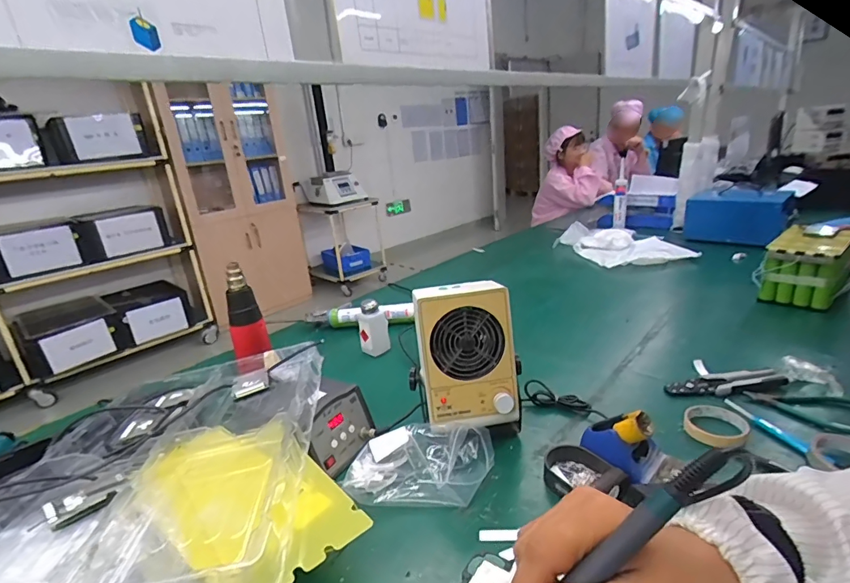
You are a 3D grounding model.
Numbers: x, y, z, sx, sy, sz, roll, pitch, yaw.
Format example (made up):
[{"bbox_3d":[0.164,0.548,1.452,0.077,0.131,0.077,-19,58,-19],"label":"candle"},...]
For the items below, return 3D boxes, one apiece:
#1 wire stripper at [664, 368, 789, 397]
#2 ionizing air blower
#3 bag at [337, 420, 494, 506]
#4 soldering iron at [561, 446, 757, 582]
[{"bbox_3d":[0.535,0.162,0.775,0.204,0.014,0.051,-6,19,0],"label":"wire stripper"},{"bbox_3d":[0.066,0.118,0.704,0.156,0.247,0.130,-10,20,-13],"label":"ionizing air blower"},{"bbox_3d":[-0.008,0.246,0.639,0.212,0.063,0.121,-4,19,4],"label":"bag"},{"bbox_3d":[0.073,0.166,0.232,0.242,0.019,0.018,-47,23,5],"label":"soldering iron"}]

